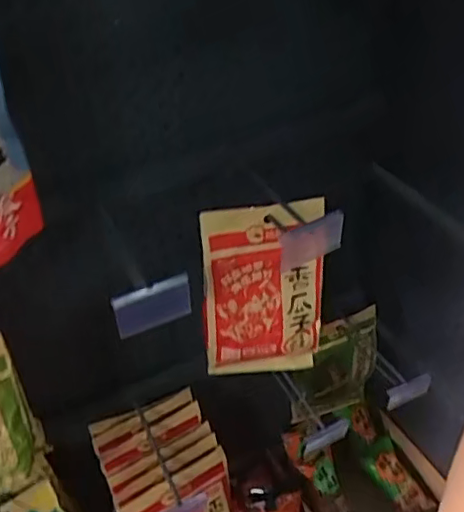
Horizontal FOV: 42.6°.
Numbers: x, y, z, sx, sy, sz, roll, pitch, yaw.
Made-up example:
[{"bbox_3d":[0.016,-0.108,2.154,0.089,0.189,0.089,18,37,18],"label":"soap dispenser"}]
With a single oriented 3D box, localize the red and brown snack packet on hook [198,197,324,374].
[{"bbox_3d":[0.033,0.043,0.636,0.129,0.216,0.041,-9,41,-5],"label":"red and brown snack packet on hook"}]

